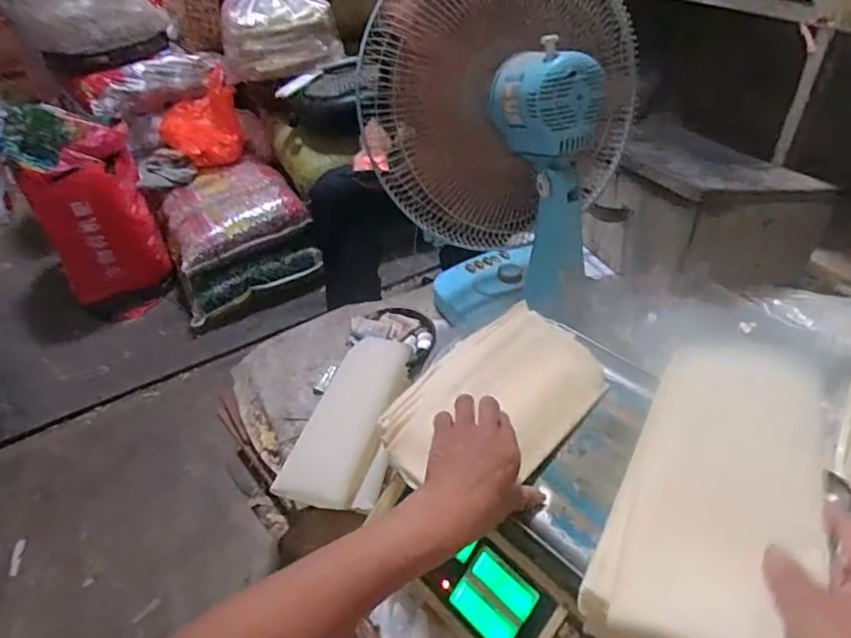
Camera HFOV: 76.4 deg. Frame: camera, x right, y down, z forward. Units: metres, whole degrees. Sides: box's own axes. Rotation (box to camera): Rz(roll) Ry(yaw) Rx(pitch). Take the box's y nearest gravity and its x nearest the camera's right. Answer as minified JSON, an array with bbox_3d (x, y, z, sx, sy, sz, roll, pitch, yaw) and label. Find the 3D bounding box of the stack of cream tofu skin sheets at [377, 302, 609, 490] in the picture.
[{"bbox_3d":[0.073,0.080,0.555,0.145,0.040,0.248,29,50,34],"label":"stack of cream tofu skin sheets"}]

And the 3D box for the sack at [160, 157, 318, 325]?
[{"bbox_3d":[-0.612,-0.272,1.721,0.410,0.259,0.412,-24,43,-21],"label":"sack"}]

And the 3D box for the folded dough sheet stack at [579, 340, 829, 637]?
[{"bbox_3d":[0.223,0.143,0.412,0.133,0.061,0.259,20,51,27],"label":"folded dough sheet stack"}]

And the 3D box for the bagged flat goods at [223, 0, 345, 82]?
[{"bbox_3d":[-0.454,-0.890,1.670,0.354,0.252,0.191,-16,41,-13],"label":"bagged flat goods"}]

